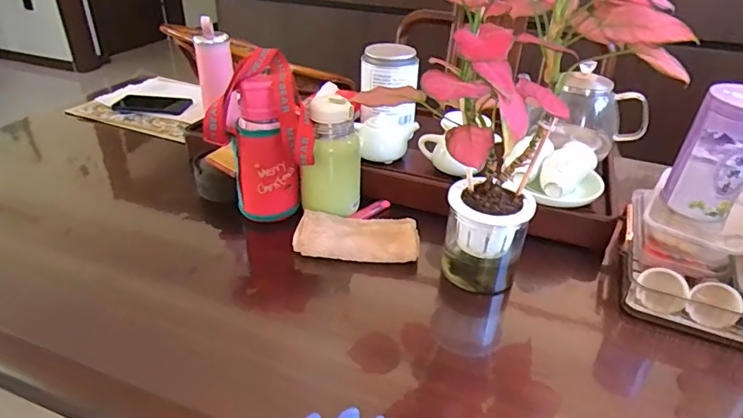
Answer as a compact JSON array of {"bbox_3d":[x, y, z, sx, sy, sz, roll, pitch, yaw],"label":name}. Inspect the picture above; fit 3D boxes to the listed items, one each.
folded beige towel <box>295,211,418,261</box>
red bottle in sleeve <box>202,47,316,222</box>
[{"bbox_3d":[-0.019,0.038,0.697,0.170,0.033,0.083,4,33,3],"label":"folded beige towel"},{"bbox_3d":[-0.160,-0.101,0.720,0.149,0.218,0.118,0,33,-3],"label":"red bottle in sleeve"}]

